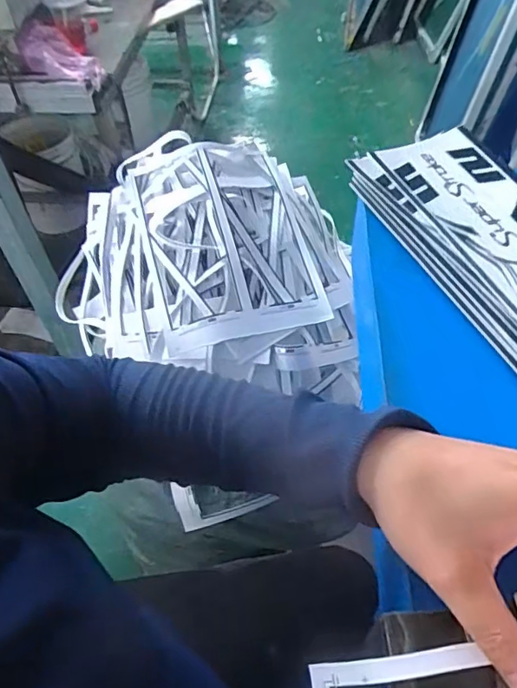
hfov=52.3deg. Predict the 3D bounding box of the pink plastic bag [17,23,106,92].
[{"bbox_3d":[-0.524,-0.766,1.408,0.195,0.105,0.217,-12,51,-7],"label":"pink plastic bag"}]

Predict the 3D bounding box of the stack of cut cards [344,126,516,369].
[{"bbox_3d":[0.189,-0.078,0.411,0.122,0.026,0.280,-20,52,-13],"label":"stack of cut cards"}]

